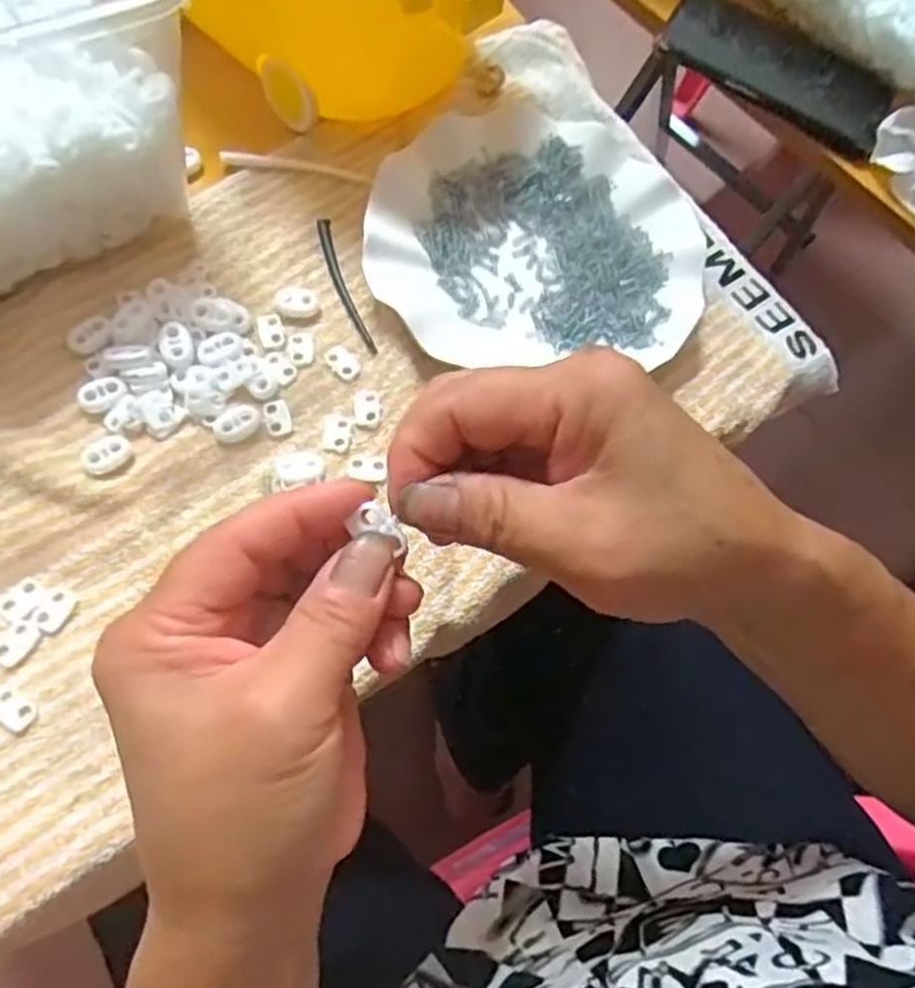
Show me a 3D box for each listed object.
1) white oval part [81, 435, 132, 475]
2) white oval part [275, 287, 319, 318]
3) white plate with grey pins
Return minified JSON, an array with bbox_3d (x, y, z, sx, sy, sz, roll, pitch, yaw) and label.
[{"bbox_3d":[-0.163,-0.019,0.338,0.022,0.005,0.016,-36,78,-20],"label":"white oval part"},{"bbox_3d":[-0.084,-0.100,0.379,0.020,0.005,0.016,14,66,4],"label":"white oval part"},{"bbox_3d":[0.041,-0.155,0.407,0.181,0.031,0.182,1,66,-2],"label":"white plate with grey pins"}]

